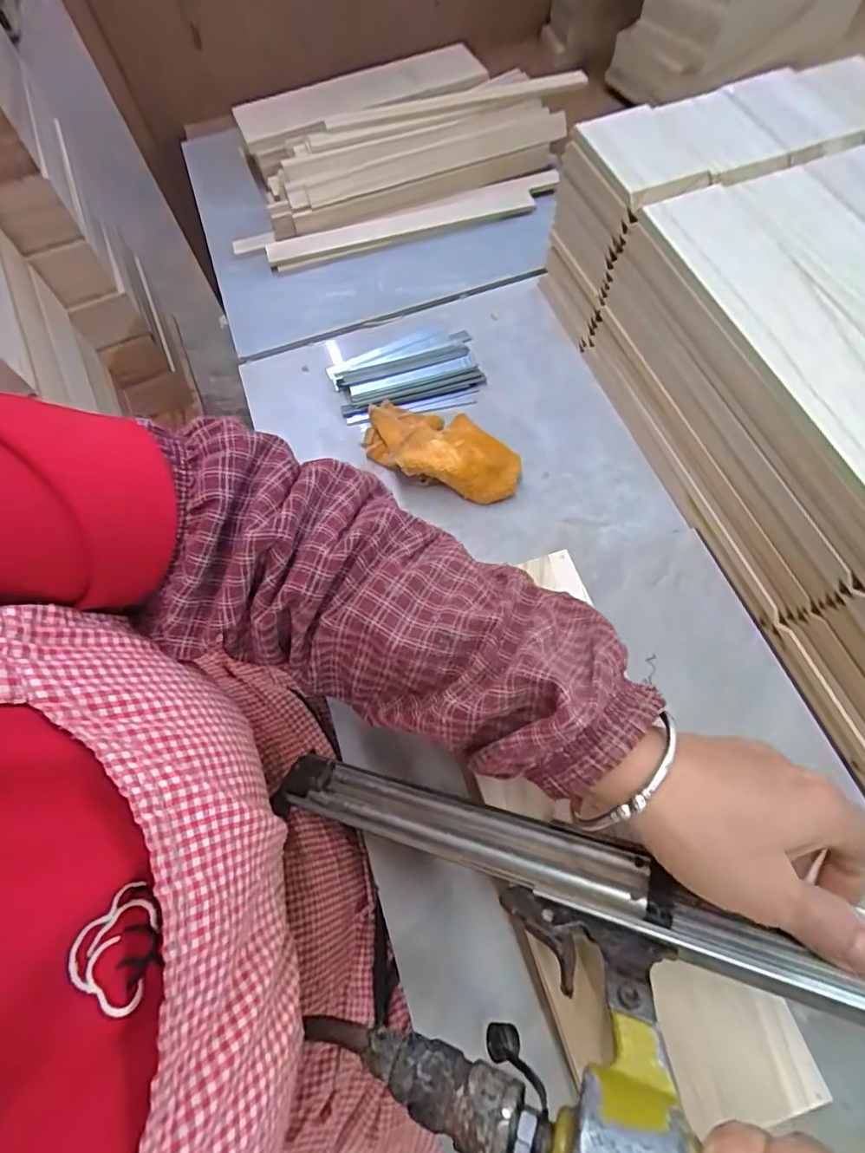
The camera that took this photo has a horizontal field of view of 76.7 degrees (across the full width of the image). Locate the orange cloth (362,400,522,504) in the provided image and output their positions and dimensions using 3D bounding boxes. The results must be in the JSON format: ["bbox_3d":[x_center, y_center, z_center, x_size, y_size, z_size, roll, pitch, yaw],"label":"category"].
[{"bbox_3d":[0.004,-0.105,0.449,0.137,0.031,0.070,22,68,12],"label":"orange cloth"}]

